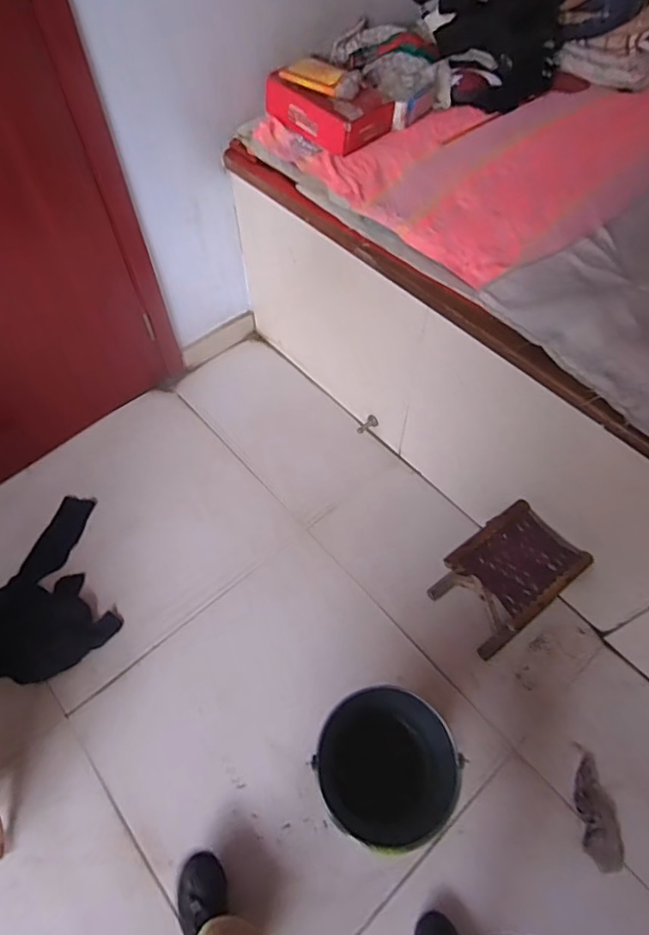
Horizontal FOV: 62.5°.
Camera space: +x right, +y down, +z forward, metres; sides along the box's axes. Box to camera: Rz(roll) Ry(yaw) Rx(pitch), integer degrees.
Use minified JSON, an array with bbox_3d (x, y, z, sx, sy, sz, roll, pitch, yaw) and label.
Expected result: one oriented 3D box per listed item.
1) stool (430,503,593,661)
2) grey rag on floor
[{"bbox_3d":[0.473,0.293,1.406,0.270,0.257,0.227,-32,63,-19],"label":"stool"},{"bbox_3d":[0.638,0.796,1.252,0.089,0.025,0.241,1,57,1],"label":"grey rag on floor"}]

